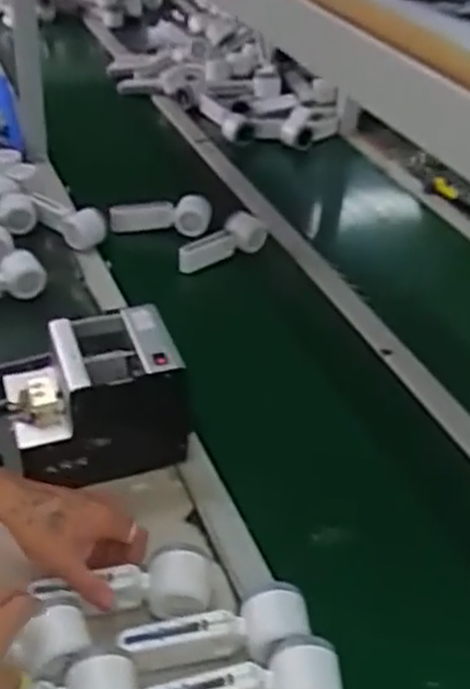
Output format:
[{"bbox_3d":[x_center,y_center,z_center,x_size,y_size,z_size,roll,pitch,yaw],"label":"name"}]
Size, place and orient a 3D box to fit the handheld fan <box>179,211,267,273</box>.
[{"bbox_3d":[-0.015,-0.156,1.243,0.074,0.057,0.158,28,42,27],"label":"handheld fan"}]

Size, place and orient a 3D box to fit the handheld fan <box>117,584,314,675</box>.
[{"bbox_3d":[-0.016,0.261,0.696,0.168,0.049,0.052,-5,38,-15],"label":"handheld fan"}]

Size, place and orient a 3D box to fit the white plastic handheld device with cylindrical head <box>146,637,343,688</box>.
[{"bbox_3d":[0.006,0.297,0.667,0.166,0.064,0.055,1,36,-8],"label":"white plastic handheld device with cylindrical head"}]

